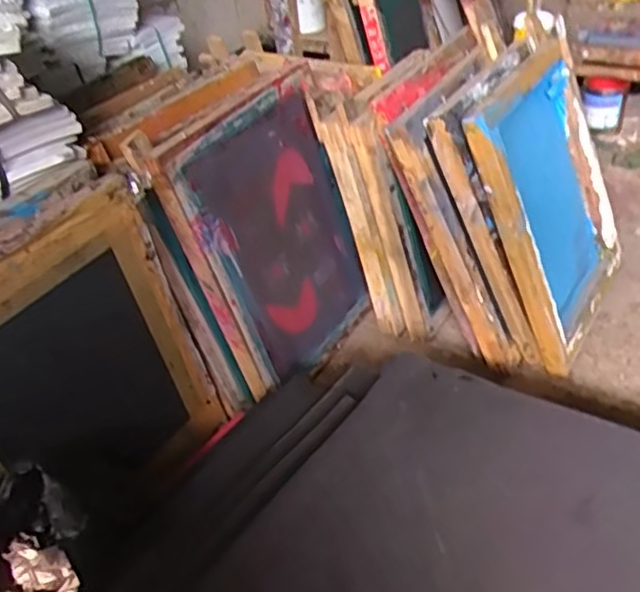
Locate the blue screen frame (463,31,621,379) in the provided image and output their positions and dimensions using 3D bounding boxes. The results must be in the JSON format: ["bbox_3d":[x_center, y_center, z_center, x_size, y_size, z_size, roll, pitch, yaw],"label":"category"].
[{"bbox_3d":[0.378,-0.154,1.111,0.085,0.449,0.344,-4,29,40],"label":"blue screen frame"}]

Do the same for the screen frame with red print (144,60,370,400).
[{"bbox_3d":[-0.066,-0.083,1.042,0.027,0.437,0.329,6,34,39],"label":"screen frame with red print"}]

